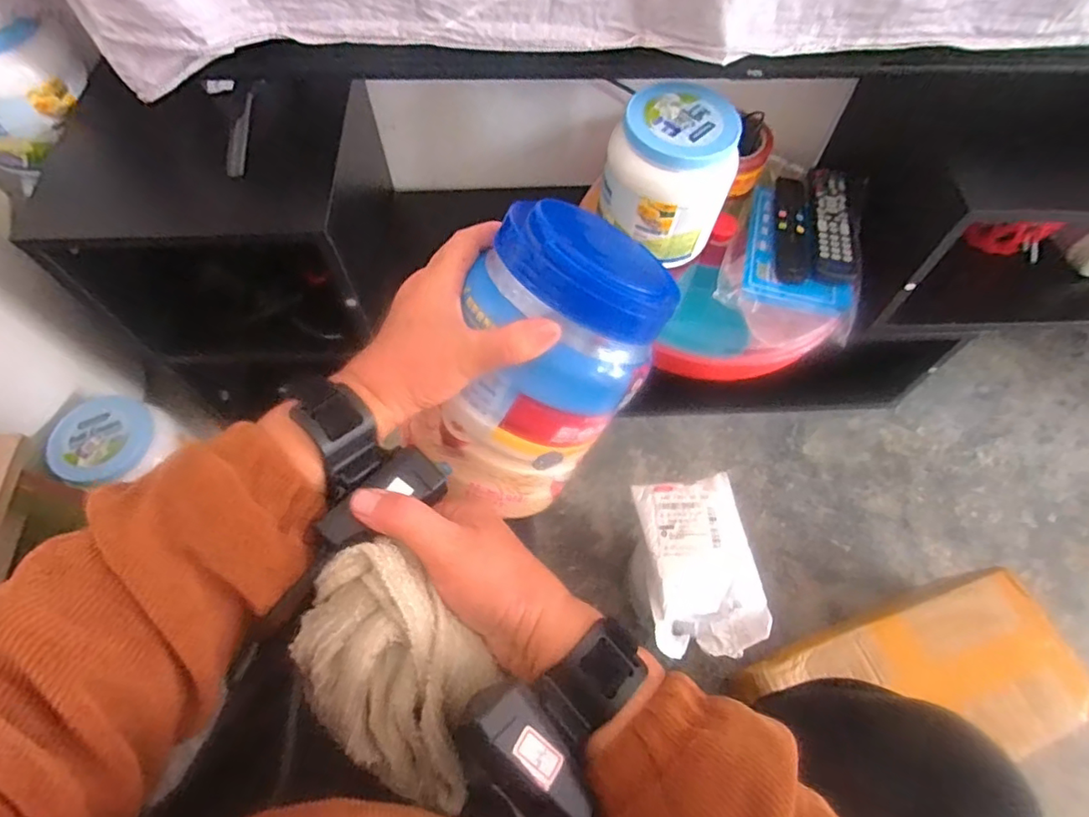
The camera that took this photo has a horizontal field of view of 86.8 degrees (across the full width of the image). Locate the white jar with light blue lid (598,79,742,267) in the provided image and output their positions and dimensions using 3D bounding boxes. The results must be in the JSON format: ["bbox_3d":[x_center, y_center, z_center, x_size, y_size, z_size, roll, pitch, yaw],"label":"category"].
[{"bbox_3d":[0.140,-0.260,0.650,0.132,0.136,0.125,0,63,-1],"label":"white jar with light blue lid"}]

